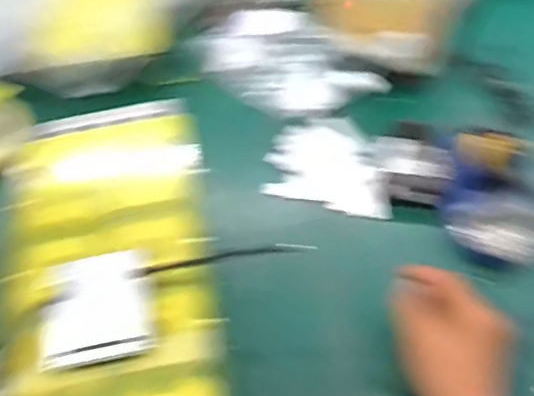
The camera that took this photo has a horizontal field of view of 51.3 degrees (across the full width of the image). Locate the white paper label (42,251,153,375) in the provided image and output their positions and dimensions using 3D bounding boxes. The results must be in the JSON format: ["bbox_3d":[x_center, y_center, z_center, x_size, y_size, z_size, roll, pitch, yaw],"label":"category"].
[{"bbox_3d":[-0.120,0.078,0.396,0.072,0.012,0.080,-10,56,-2],"label":"white paper label"}]

